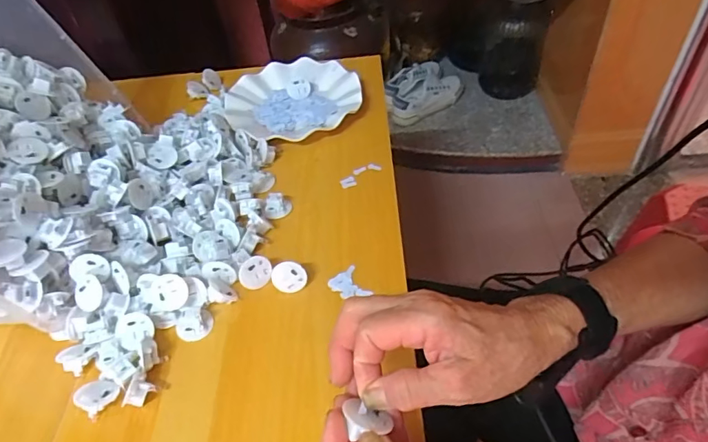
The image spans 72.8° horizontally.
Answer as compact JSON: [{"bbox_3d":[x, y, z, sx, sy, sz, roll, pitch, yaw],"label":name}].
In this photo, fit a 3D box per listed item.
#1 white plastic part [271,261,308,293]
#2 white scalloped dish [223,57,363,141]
[{"bbox_3d":[-0.061,0.052,0.460,0.033,0.031,0.014,-9,16,1],"label":"white plastic part"},{"bbox_3d":[-0.083,-0.167,0.659,0.179,0.019,0.171,-4,48,4],"label":"white scalloped dish"}]

